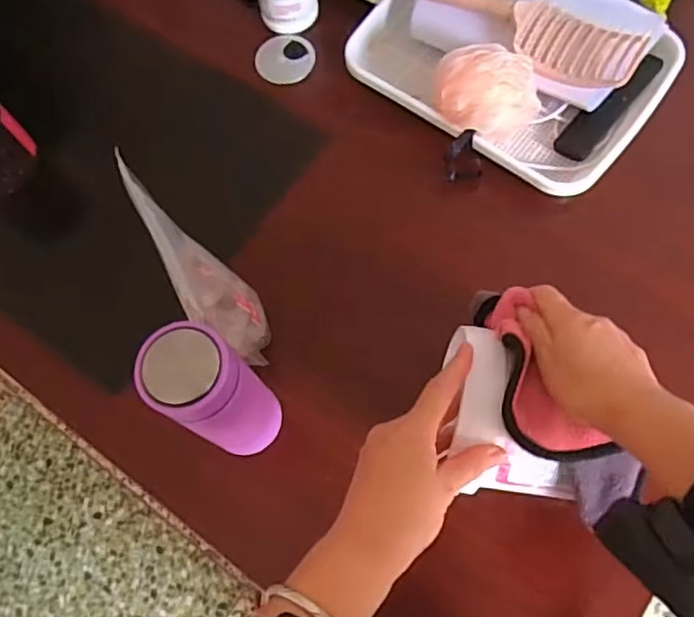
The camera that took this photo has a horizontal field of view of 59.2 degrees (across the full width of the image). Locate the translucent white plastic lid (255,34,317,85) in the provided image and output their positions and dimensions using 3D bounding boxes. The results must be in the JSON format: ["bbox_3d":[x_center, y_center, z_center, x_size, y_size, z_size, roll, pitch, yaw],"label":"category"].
[{"bbox_3d":[-0.071,-0.290,0.710,0.066,0.008,0.057,7,88,-6],"label":"translucent white plastic lid"}]

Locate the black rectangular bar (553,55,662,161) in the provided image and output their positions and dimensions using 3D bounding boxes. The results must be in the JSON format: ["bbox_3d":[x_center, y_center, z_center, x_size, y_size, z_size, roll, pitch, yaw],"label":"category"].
[{"bbox_3d":[0.271,-0.211,0.631,0.035,0.017,0.147,40,76,14],"label":"black rectangular bar"}]

